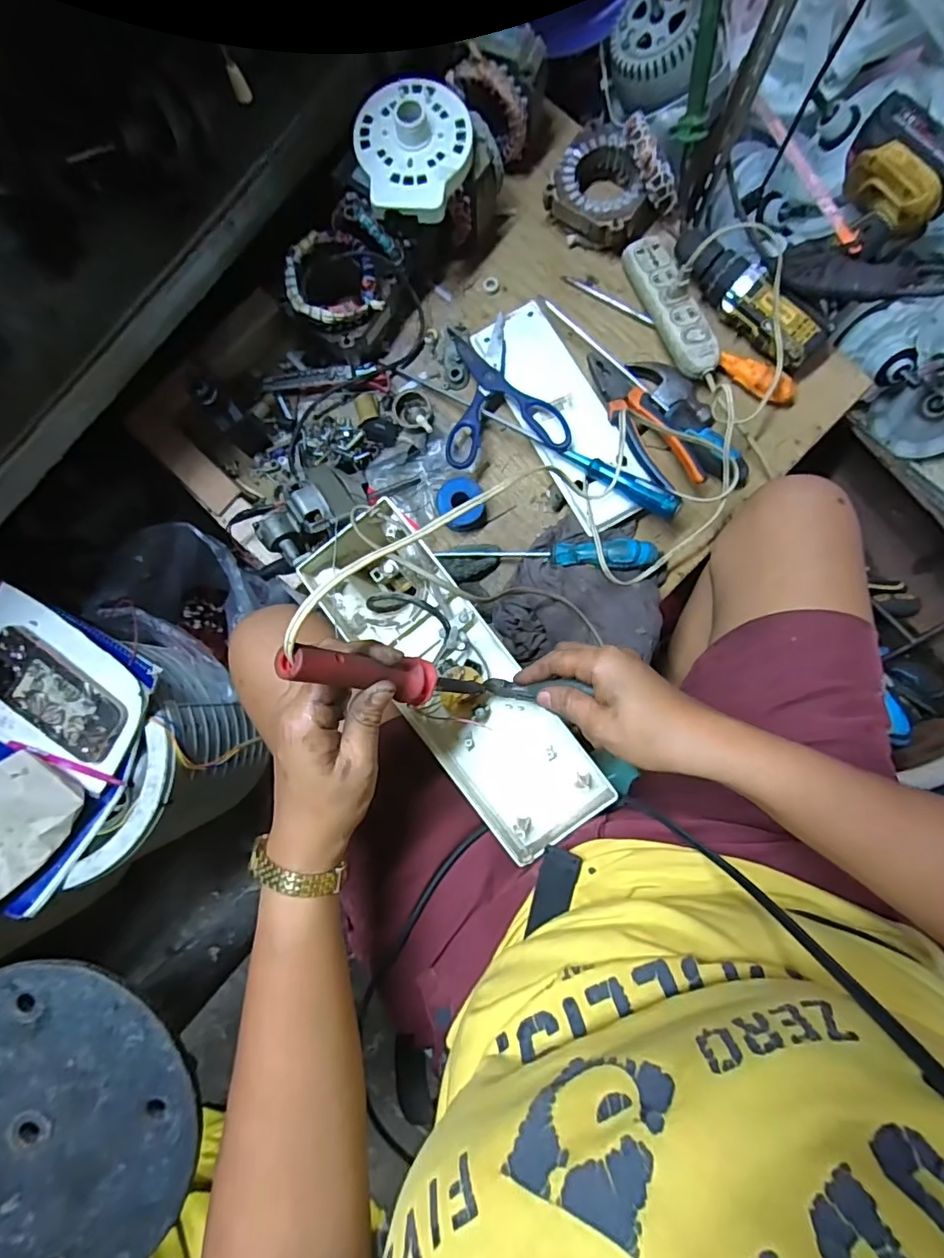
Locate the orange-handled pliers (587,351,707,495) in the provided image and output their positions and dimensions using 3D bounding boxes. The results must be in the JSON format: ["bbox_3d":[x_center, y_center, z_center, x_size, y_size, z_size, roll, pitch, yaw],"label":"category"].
[{"bbox_3d":[0.184,-0.230,0.587,0.058,0.034,0.185,-34,85,0],"label":"orange-handled pliers"}]

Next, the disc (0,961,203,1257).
[{"bbox_3d":[-0.292,0.338,0.362,0.209,0.012,0.198,0,86,3],"label":"disc"}]

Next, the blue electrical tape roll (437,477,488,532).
[{"bbox_3d":[-0.012,-0.143,0.609,0.053,0.027,0.052,0,86,3],"label":"blue electrical tape roll"}]

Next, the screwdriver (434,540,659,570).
[{"bbox_3d":[0.081,-0.083,0.593,0.234,0.025,0.029,3,86,17],"label":"screwdriver"}]

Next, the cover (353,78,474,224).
[{"bbox_3d":[-0.057,-0.479,0.536,0.112,0.031,0.124,-5,85,2],"label":"cover"}]

